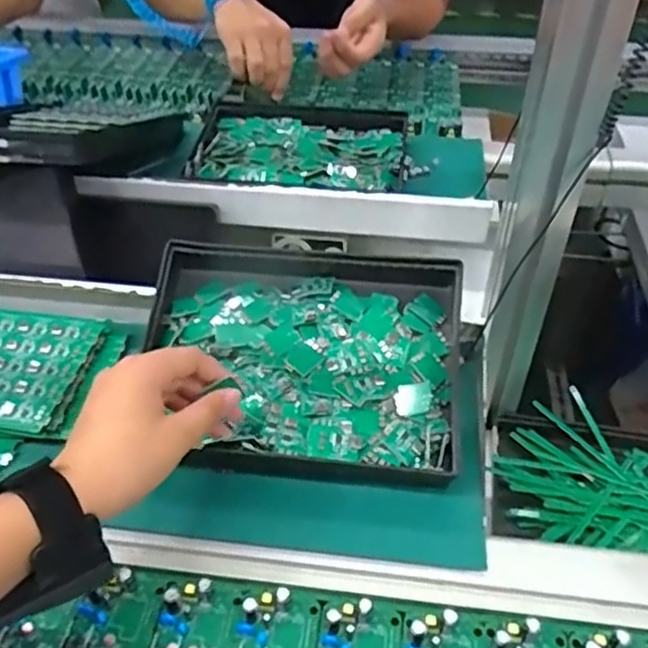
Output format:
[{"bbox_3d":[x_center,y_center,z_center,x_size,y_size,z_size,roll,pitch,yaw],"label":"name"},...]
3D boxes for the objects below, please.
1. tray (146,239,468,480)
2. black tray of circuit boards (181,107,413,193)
[{"bbox_3d":[-0.013,0.026,0.492,0.227,0.062,0.173,2,46,7],"label":"tray"},{"bbox_3d":[-0.021,-0.193,0.747,0.225,0.036,0.203,0,45,6],"label":"black tray of circuit boards"}]

